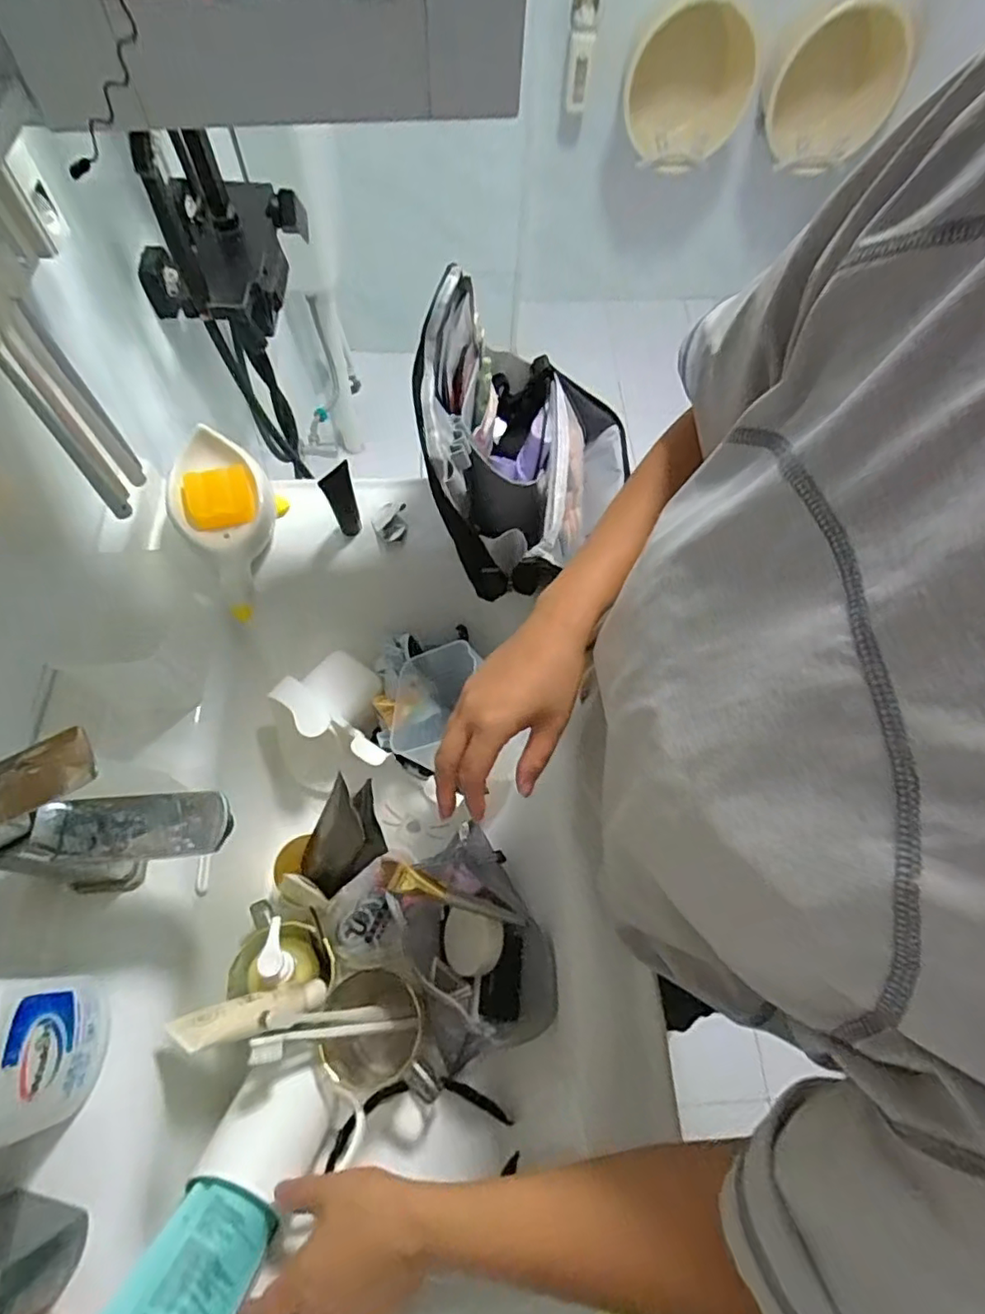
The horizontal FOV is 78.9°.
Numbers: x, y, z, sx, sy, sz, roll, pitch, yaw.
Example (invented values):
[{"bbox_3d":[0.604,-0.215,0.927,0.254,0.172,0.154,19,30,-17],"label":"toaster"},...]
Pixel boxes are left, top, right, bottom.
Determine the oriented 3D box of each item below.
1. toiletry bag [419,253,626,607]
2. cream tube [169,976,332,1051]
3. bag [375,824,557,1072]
[{"bbox_3d":[0.041,-0.199,0.562,0.191,0.194,0.252,12,64,4],"label":"toiletry bag"},{"bbox_3d":[-0.179,0.270,0.456,0.028,0.117,0.028,-36,61,31],"label":"cream tube"},{"bbox_3d":[-0.024,0.262,0.543,0.132,0.095,0.176,-18,65,-10],"label":"bag"}]

